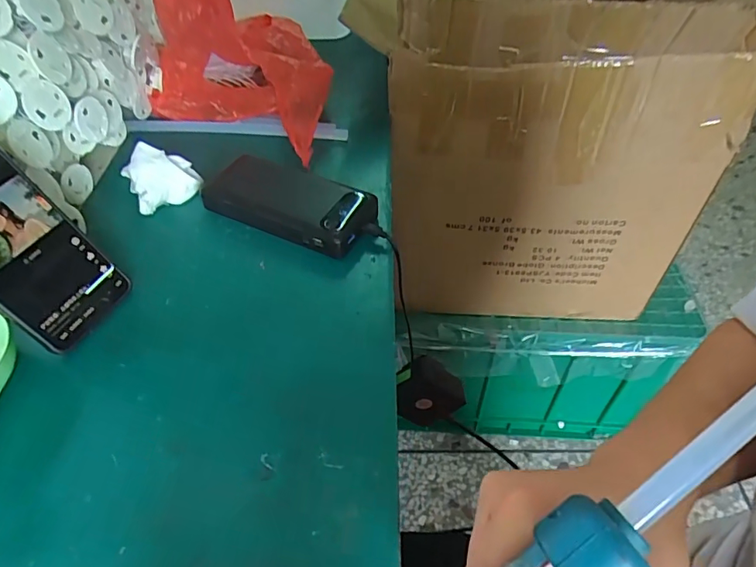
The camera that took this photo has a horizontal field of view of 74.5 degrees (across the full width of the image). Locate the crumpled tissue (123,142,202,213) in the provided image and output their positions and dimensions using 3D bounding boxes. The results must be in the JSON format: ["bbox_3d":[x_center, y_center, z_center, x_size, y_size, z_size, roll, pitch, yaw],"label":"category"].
[{"bbox_3d":[-0.207,-0.104,0.478,0.066,0.050,0.041,-30,53,-23],"label":"crumpled tissue"}]

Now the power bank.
[{"bbox_3d":[-0.081,-0.076,0.464,0.157,0.025,0.077,22,52,21],"label":"power bank"}]

